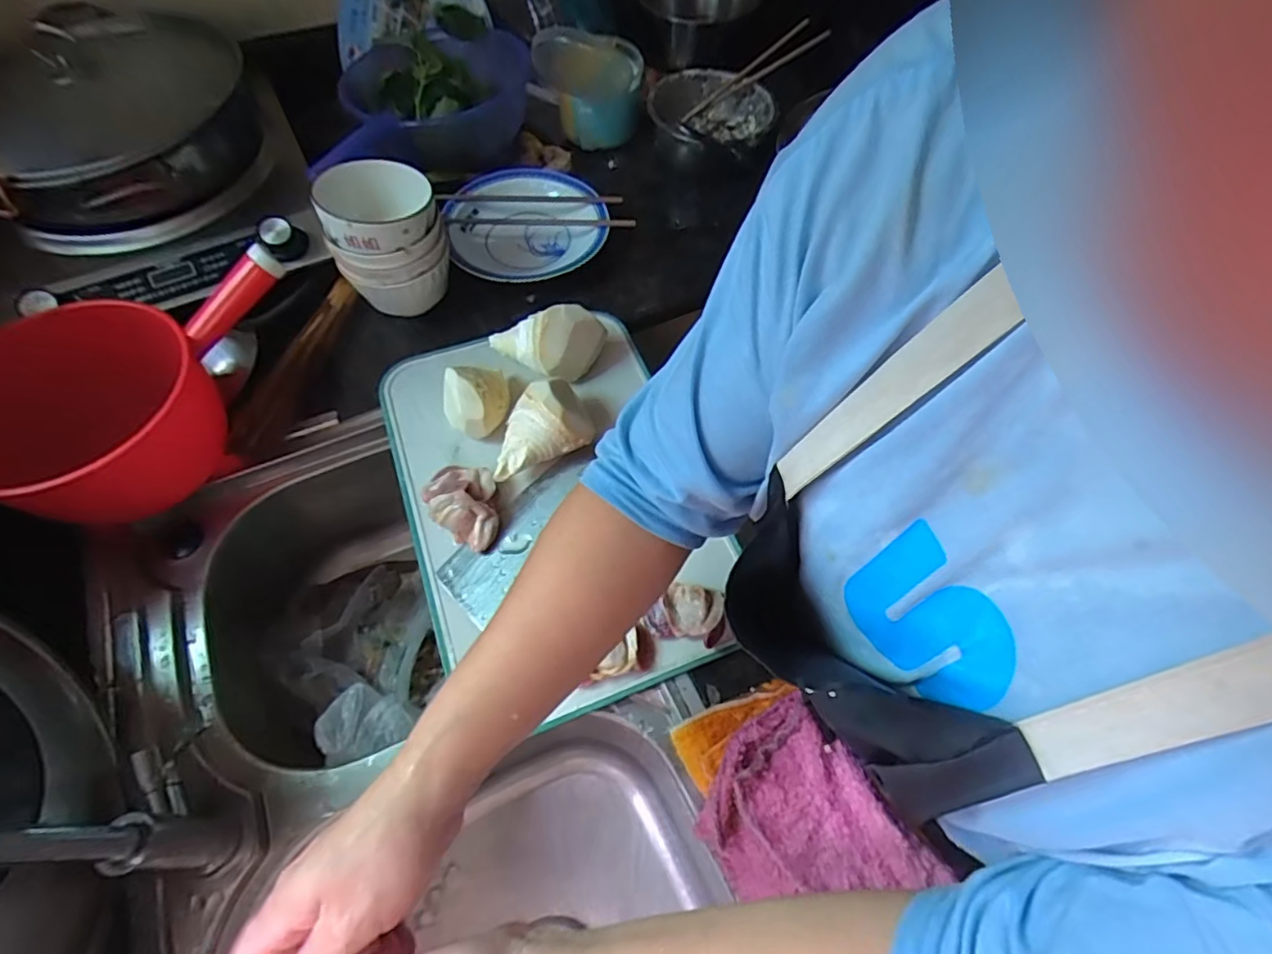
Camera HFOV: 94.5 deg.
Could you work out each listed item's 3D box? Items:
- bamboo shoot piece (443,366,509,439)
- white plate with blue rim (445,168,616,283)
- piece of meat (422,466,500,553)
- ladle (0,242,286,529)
[{"bbox_3d":[-0.155,-0.072,0.570,0.058,0.057,0.050,-9,61,-7],"label":"bamboo shoot piece"},{"bbox_3d":[-0.137,-0.315,0.728,0.185,0.036,0.199,1,60,-1],"label":"white plate with blue rim"},{"bbox_3d":[-0.157,0.019,0.539,0.089,0.033,0.062,35,65,17],"label":"piece of meat"},{"bbox_3d":[-0.450,-0.090,0.542,0.284,0.143,0.152,-34,66,-19],"label":"ladle"}]

